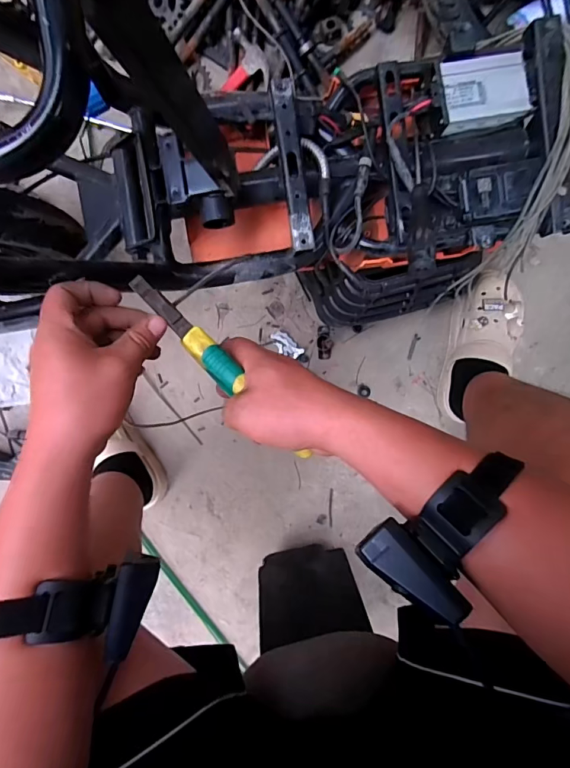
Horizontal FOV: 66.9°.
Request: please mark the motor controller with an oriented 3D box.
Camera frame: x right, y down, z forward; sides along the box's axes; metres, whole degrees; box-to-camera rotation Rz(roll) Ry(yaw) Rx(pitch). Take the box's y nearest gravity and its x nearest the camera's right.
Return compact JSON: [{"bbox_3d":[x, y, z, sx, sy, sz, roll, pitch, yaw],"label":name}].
[{"bbox_3d":[0.225,-0.342,0.501,0.110,0.030,0.074,-10,95,2],"label":"motor controller"}]

